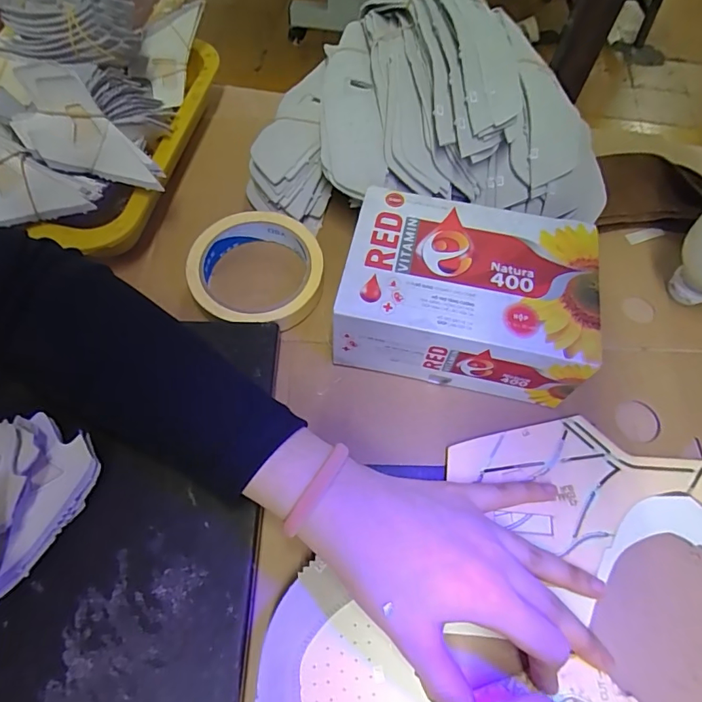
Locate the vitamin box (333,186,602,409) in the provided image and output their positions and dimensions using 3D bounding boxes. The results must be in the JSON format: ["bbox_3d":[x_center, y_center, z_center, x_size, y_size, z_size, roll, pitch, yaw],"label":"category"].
[{"bbox_3d":[0.075,-0.037,0.316,0.153,0.065,0.104,12,63,5],"label":"vitamin box"}]

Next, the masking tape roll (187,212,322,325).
[{"bbox_3d":[-0.071,-0.061,0.347,0.096,0.023,0.092,1,63,-1],"label":"masking tape roll"}]

